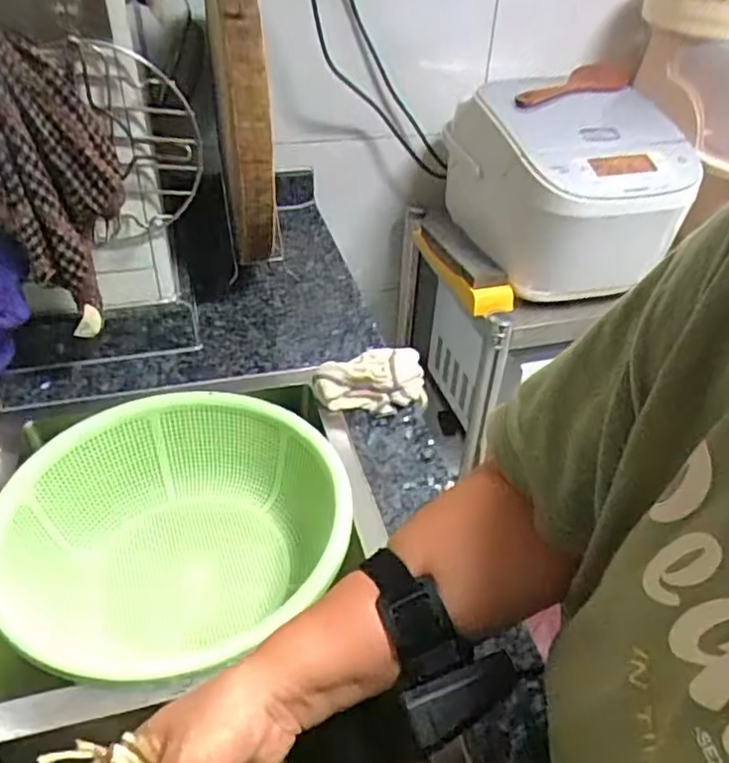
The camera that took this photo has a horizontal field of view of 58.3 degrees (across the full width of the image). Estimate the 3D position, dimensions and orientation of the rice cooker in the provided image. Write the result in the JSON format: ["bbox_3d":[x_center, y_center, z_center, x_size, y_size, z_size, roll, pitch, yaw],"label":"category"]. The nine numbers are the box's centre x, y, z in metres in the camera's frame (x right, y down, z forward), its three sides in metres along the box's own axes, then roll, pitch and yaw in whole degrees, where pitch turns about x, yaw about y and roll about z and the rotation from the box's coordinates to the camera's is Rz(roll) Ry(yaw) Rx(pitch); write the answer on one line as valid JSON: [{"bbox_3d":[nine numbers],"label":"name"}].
[{"bbox_3d":[0.298,-0.291,0.960,0.268,0.219,0.322,-8,40,-12],"label":"rice cooker"}]

